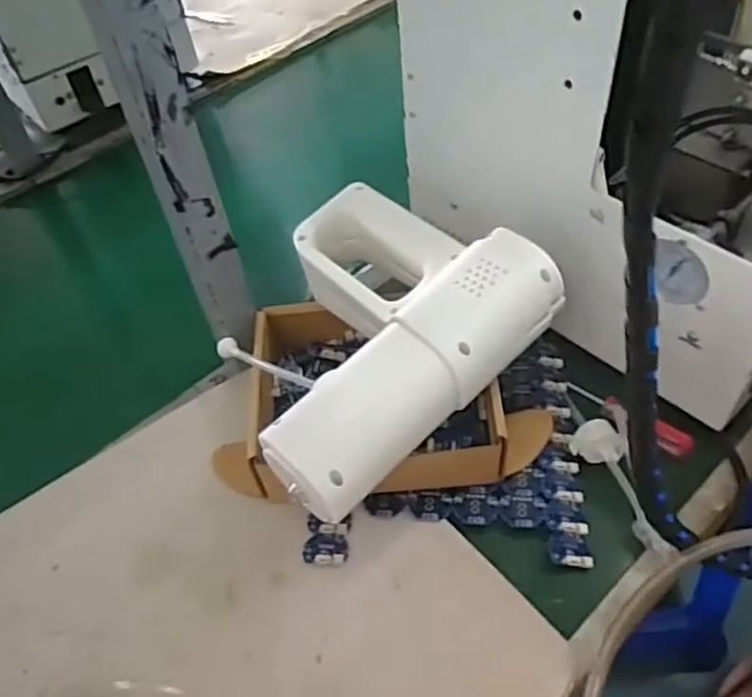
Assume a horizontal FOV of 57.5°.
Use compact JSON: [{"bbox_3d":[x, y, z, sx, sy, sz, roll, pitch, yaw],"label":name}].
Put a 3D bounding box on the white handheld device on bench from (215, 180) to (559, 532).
[{"bbox_3d":[-0.014,-0.017,0.442,0.209,0.053,0.186,-38,56,-23],"label":"white handheld device on bench"}]

